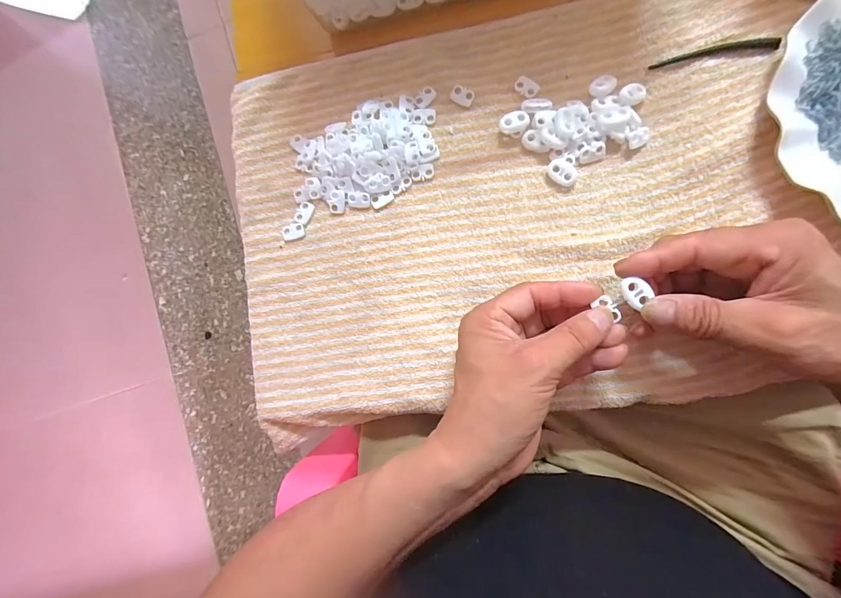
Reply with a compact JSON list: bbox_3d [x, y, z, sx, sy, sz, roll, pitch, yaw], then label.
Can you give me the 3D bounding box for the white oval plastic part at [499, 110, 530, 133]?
[{"bbox_3d":[0.071,-0.134,0.286,0.022,0.005,0.014,-15,101,5],"label":"white oval plastic part"}]

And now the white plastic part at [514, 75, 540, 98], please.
[{"bbox_3d":[0.082,-0.163,0.291,0.019,0.004,0.012,40,92,9],"label":"white plastic part"}]

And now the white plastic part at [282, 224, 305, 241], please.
[{"bbox_3d":[-0.105,-0.055,0.313,0.019,0.004,0.012,-13,84,7],"label":"white plastic part"}]

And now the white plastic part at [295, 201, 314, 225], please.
[{"bbox_3d":[-0.096,-0.071,0.312,0.012,0.004,0.019,25,90,9],"label":"white plastic part"}]

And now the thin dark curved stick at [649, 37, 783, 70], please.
[{"bbox_3d":[0.212,-0.178,0.273,0.086,0.004,0.010,-6,85,8],"label":"thin dark curved stick"}]

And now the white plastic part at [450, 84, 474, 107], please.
[{"bbox_3d":[0.033,-0.159,0.298,0.018,0.004,0.013,34,91,9],"label":"white plastic part"}]

